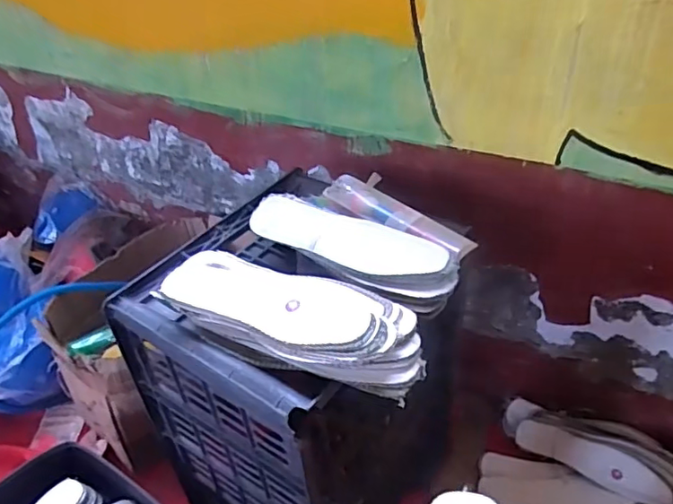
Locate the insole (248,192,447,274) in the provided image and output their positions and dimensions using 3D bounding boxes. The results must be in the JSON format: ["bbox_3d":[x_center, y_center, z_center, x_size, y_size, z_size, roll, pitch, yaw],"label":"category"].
[{"bbox_3d":[0.007,-0.015,0.600,0.216,0.007,0.063,16,58,18],"label":"insole"}]

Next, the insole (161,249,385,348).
[{"bbox_3d":[-0.066,0.039,0.549,0.220,0.017,0.091,16,42,25],"label":"insole"}]

